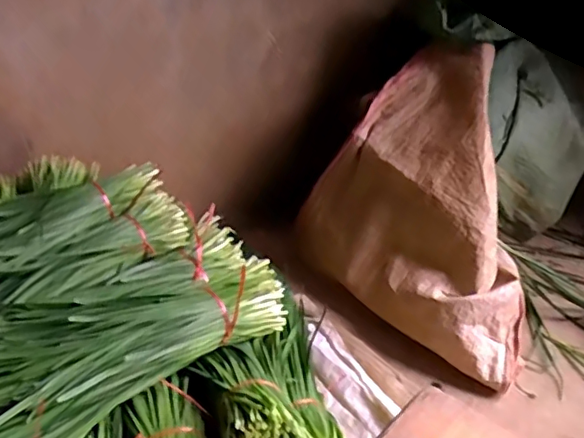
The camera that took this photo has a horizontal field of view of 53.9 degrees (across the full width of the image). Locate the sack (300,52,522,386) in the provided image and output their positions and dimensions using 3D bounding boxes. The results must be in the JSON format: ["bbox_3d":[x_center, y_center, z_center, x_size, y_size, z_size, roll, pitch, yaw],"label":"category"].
[{"bbox_3d":[0.226,-0.044,1.141,0.409,0.370,0.580,0,37,3],"label":"sack"}]

